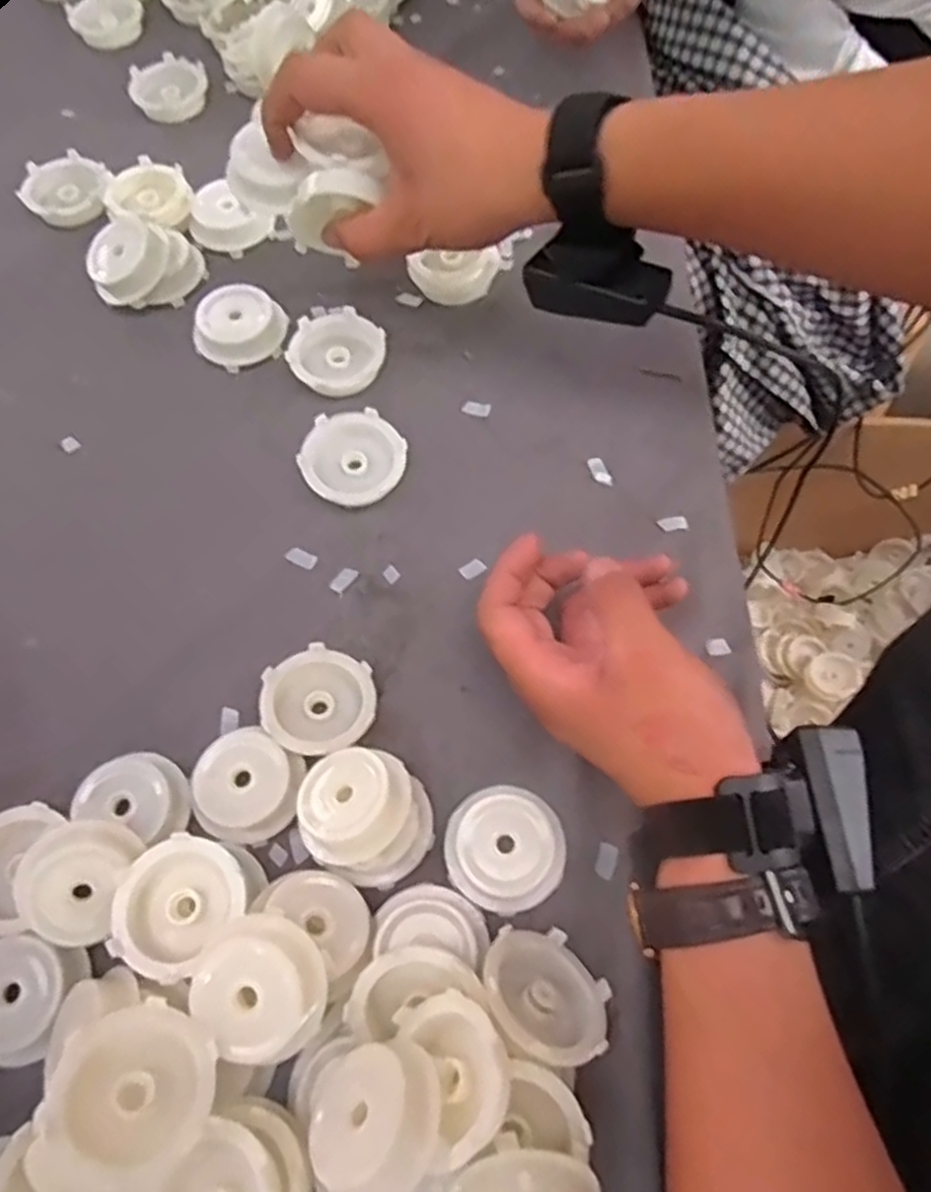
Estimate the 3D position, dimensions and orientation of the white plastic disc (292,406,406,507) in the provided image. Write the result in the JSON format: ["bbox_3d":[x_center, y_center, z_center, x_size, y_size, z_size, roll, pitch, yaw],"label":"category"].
[{"bbox_3d":[-0.063,-0.077,0.436,0.058,0.021,0.055,0,65,0],"label":"white plastic disc"}]

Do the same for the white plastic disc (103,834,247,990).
[{"bbox_3d":[-0.121,0.130,0.323,0.048,0.018,0.054,37,71,16],"label":"white plastic disc"}]

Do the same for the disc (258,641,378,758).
[{"bbox_3d":[-0.071,0.054,0.377,0.053,0.025,0.053,0,65,0],"label":"disc"}]

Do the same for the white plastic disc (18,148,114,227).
[{"bbox_3d":[-0.280,-0.286,0.538,0.059,0.020,0.060,0,65,0],"label":"white plastic disc"}]

